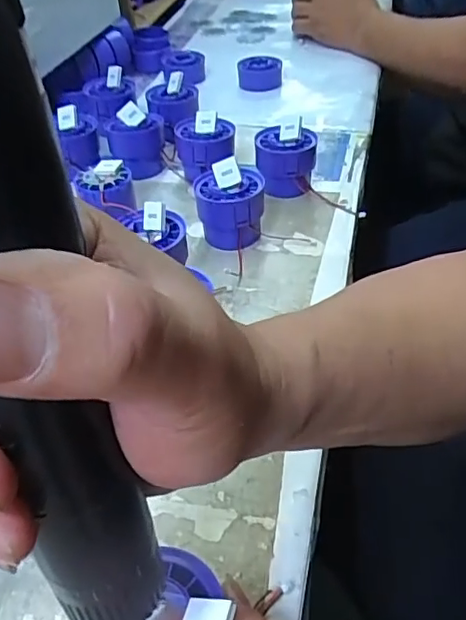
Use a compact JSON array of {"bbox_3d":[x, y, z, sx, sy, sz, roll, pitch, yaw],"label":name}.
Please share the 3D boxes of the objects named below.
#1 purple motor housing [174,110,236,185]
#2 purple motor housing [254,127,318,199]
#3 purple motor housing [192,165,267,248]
[{"bbox_3d":[-0.027,-0.150,0.535,0.054,0.057,0.054,2,42,6],"label":"purple motor housing"},{"bbox_3d":[0.047,-0.133,0.516,0.052,0.048,0.045,7,43,12],"label":"purple motor housing"},{"bbox_3d":[-0.002,-0.081,0.461,0.054,0.051,0.046,-4,43,-2],"label":"purple motor housing"}]

